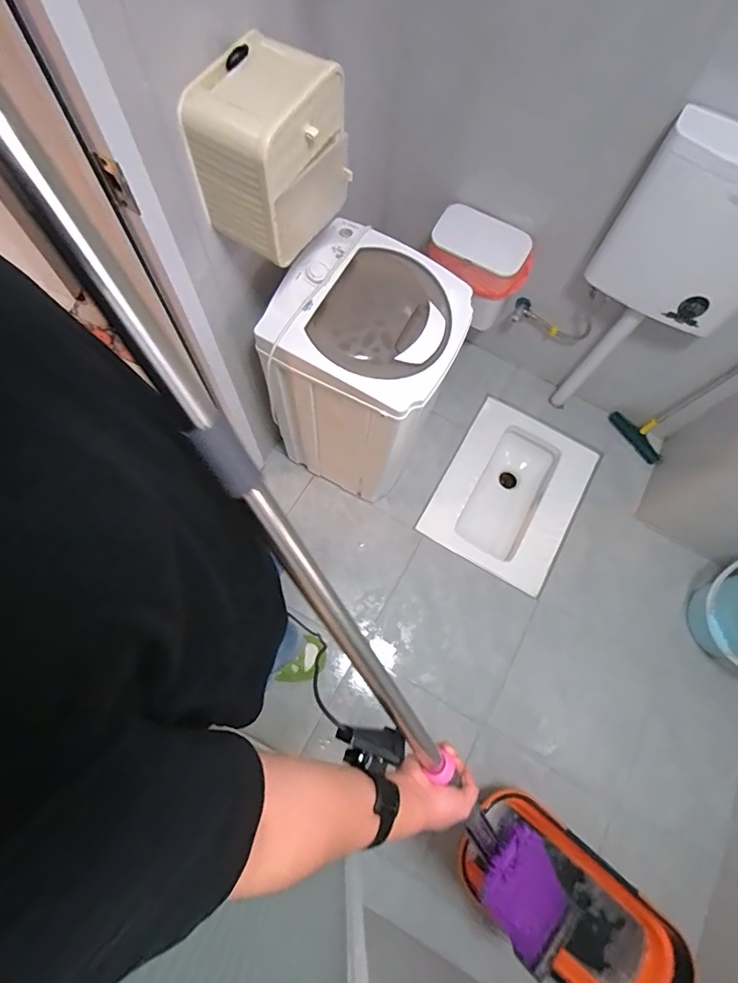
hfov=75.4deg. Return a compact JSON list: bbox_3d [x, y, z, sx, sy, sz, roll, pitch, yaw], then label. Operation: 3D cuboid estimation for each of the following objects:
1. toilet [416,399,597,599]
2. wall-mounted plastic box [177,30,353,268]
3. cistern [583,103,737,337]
[{"bbox_3d":[0.477,0.021,1.683,0.437,0.197,0.577,29,74,10],"label":"toilet"},{"bbox_3d":[-0.147,-0.509,0.736,0.149,0.216,0.213,31,74,10],"label":"wall-mounted plastic box"},{"bbox_3d":[0.711,-0.541,1.036,0.351,0.349,0.106,30,74,10],"label":"cistern"}]

